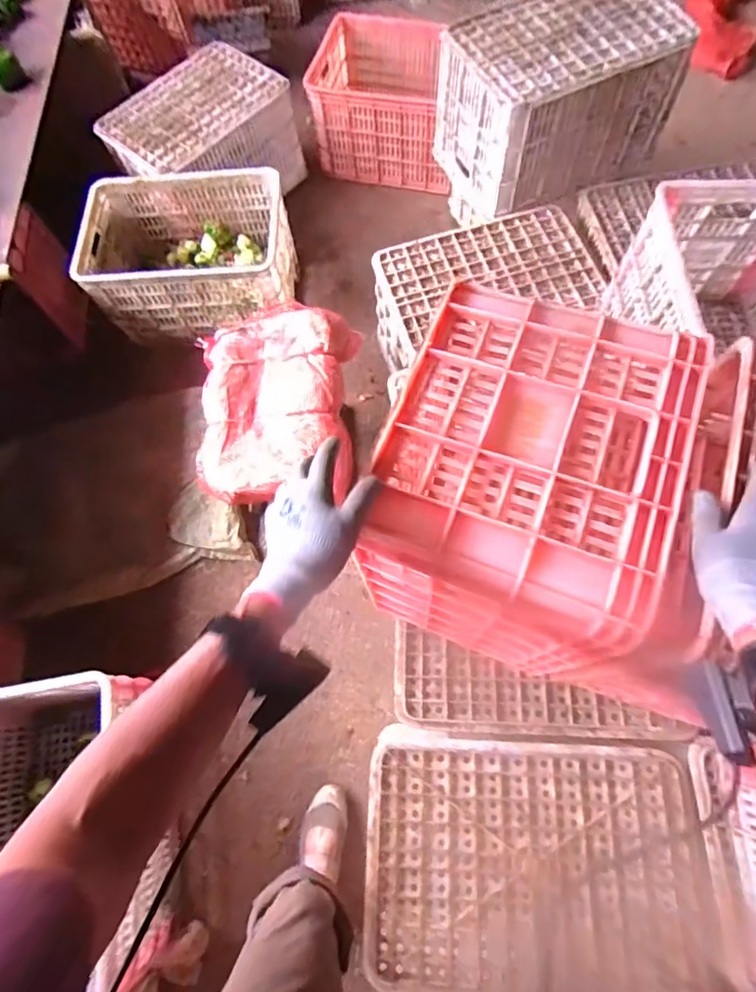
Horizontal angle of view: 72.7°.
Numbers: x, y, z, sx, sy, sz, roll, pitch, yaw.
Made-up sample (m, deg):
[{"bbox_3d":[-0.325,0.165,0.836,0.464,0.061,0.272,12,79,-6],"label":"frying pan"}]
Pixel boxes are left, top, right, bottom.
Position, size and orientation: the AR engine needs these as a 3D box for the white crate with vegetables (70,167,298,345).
[{"bbox_3d":[-0.496,-0.667,1.408,0.491,0.241,0.367,-4,68,1],"label":"white crate with vegetables"}]

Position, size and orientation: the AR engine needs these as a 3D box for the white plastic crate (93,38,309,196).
[{"bbox_3d":[-0.531,-1.065,1.568,0.531,0.247,0.367,-41,72,-13],"label":"white plastic crate"}]

